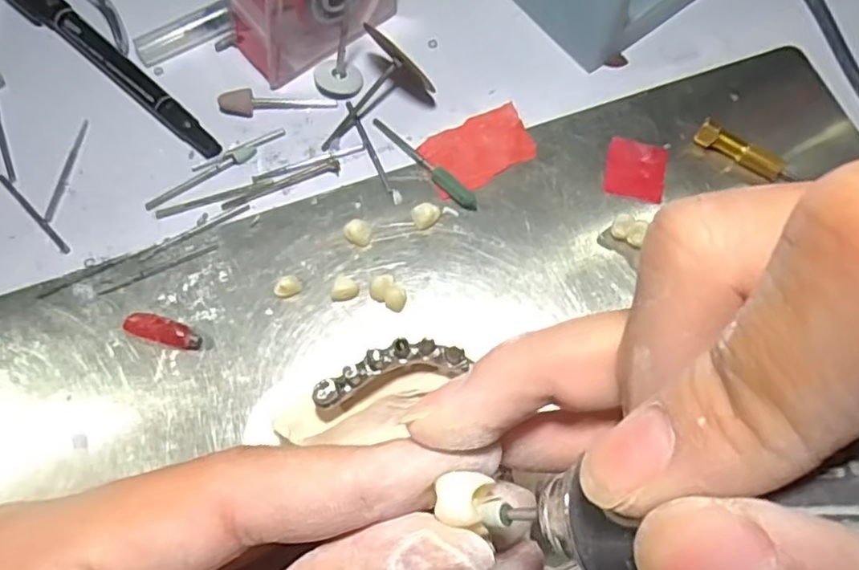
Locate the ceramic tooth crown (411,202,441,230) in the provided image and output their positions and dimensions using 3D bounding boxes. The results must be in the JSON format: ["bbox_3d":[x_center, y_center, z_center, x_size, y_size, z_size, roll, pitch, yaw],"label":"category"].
[{"bbox_3d":[-0.001,-0.025,0.232,0.010,0.006,0.008,-22,72,-8],"label":"ceramic tooth crown"}]

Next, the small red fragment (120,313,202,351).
[{"bbox_3d":[-0.091,0.016,0.217,0.025,0.007,0.009,18,71,6],"label":"small red fragment"}]

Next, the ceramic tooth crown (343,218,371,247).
[{"bbox_3d":[-0.026,-0.019,0.230,0.009,0.007,0.009,0,70,0],"label":"ceramic tooth crown"}]

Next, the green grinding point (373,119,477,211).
[{"bbox_3d":[-0.003,-0.047,0.240,0.053,0.006,0.007,41,75,13],"label":"green grinding point"}]

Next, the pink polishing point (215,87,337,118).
[{"bbox_3d":[-0.060,-0.073,0.249,0.044,0.008,0.009,-8,71,-3],"label":"pink polishing point"}]

